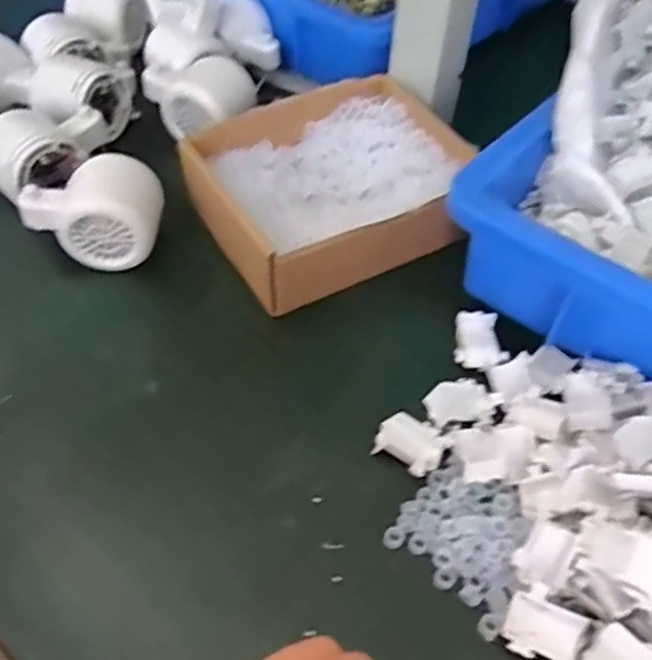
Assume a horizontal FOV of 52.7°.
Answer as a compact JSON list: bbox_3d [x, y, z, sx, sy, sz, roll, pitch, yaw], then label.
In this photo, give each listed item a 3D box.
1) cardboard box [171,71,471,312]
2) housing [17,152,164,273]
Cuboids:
[{"bbox_3d":[0.006,-0.098,0.446,0.178,0.052,0.142,-20,54,-18],"label":"cardboard box"},{"bbox_3d":[-0.147,-0.075,0.417,0.085,0.056,0.049,3,50,0],"label":"housing"}]

